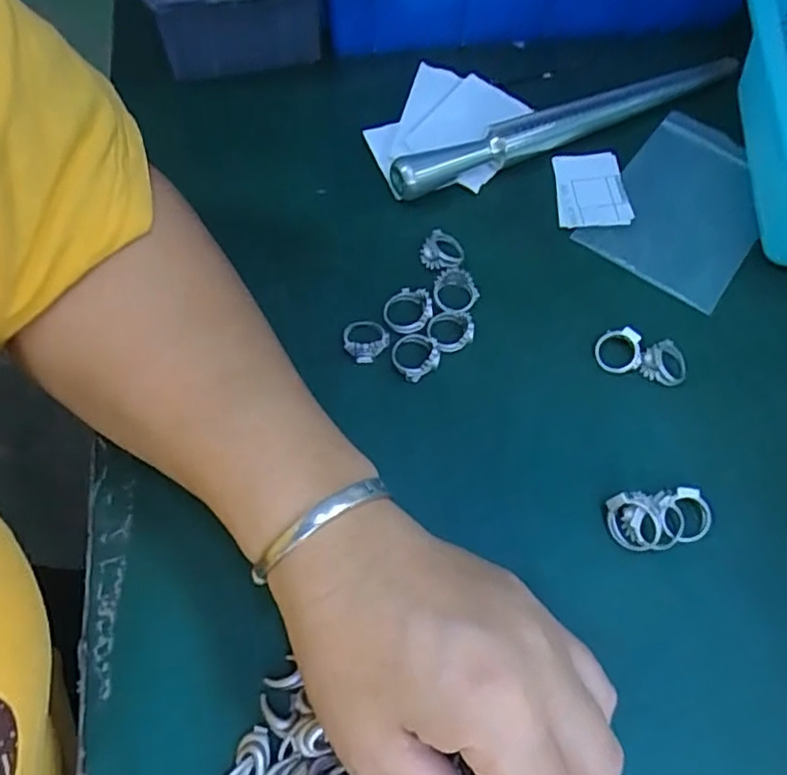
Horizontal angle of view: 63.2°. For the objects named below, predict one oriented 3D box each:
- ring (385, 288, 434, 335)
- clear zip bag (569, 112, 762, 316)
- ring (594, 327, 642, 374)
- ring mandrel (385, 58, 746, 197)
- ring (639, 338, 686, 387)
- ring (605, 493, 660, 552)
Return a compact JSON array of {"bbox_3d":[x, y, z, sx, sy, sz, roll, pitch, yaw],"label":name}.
[{"bbox_3d":[0.007,-0.039,0.310,0.023,0.005,0.024,1,62,-2],"label":"ring"},{"bbox_3d":[0.160,-0.100,0.346,0.078,0.006,0.114,35,66,15],"label":"clear zip bag"},{"bbox_3d":[0.106,-0.018,0.302,0.019,0.013,0.019,0,62,0],"label":"ring"},{"bbox_3d":[0.104,-0.152,0.364,0.227,0.021,0.018,-23,65,-14],"label":"ring mandrel"},{"bbox_3d":[0.128,-0.012,0.301,0.021,0.007,0.021,1,62,-2],"label":"ring"},{"bbox_3d":[0.098,0.055,0.262,0.017,0.012,0.021,-9,63,-7],"label":"ring"}]

